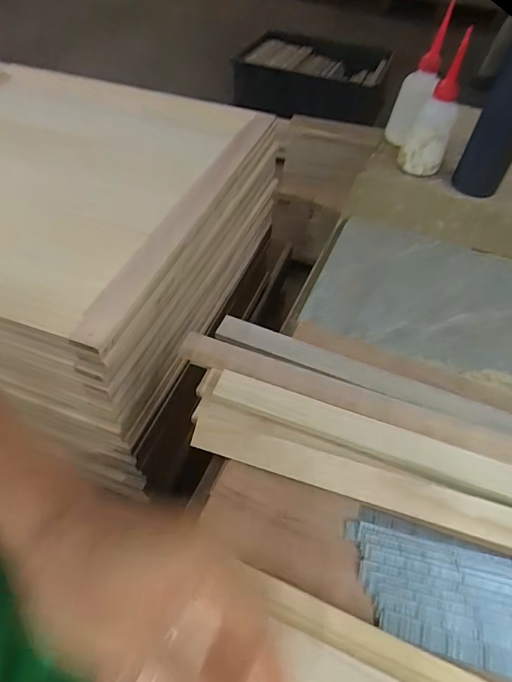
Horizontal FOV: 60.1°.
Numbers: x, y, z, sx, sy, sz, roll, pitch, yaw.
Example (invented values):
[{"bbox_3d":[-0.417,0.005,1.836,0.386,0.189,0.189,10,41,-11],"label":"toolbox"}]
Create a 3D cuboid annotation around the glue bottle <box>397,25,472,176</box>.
[{"bbox_3d":[0.236,-0.301,0.591,0.065,0.162,0.043,19,50,12],"label":"glue bottle"}]

